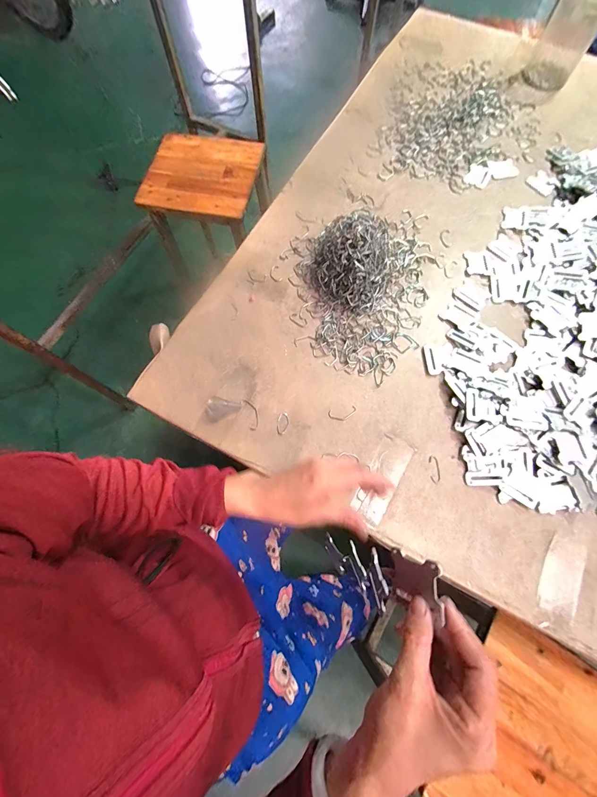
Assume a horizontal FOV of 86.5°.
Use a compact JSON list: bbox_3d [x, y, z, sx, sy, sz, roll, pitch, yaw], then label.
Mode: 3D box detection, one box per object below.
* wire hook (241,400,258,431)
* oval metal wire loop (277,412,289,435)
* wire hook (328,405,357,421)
[{"bbox_3d":[-0.070,0.023,0.471,0.018,0.004,0.050,-21,72,-6],"label":"wire hook"},{"bbox_3d":[-0.023,0.036,0.465,0.016,0.004,0.034,11,72,5],"label":"oval metal wire loop"},{"bbox_3d":[0.066,0.023,0.470,0.042,0.004,0.021,-12,71,-3],"label":"wire hook"}]

